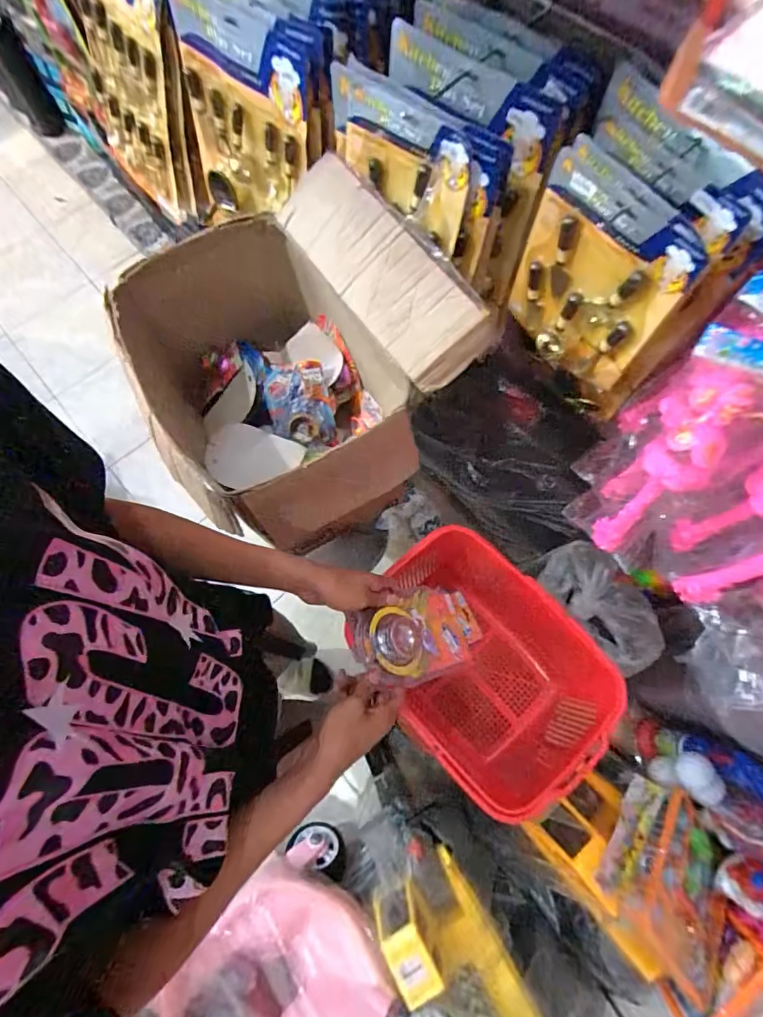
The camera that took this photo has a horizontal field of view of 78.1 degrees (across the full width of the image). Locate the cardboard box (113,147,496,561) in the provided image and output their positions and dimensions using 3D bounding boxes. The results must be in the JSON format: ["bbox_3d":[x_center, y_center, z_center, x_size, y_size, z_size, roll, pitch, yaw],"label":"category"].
[{"bbox_3d":[-0.164,-0.254,0.827,0.453,0.349,0.581,-35,75,-10],"label":"cardboard box"}]

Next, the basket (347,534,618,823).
[{"bbox_3d":[0.163,0.274,0.832,0.389,0.237,0.299,43,77,13],"label":"basket"}]

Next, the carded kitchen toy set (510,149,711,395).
[{"bbox_3d":[0.273,-0.295,0.637,0.040,0.258,0.211,-33,75,-10],"label":"carded kitchen toy set"}]

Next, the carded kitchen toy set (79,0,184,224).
[{"bbox_3d":[-0.513,-0.870,0.956,0.031,0.425,0.287,-36,79,-33],"label":"carded kitchen toy set"}]

